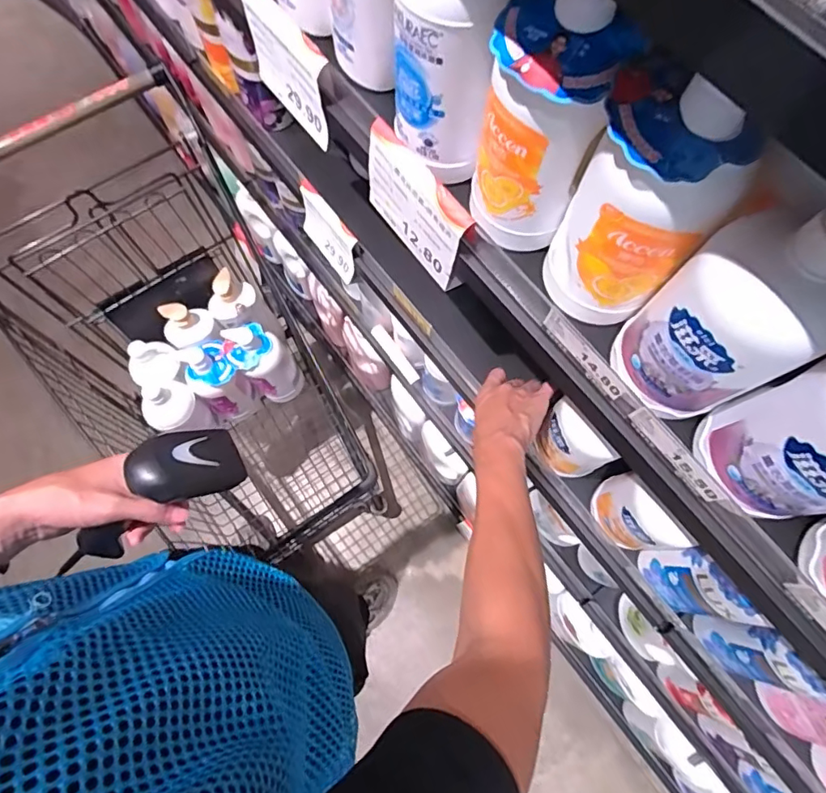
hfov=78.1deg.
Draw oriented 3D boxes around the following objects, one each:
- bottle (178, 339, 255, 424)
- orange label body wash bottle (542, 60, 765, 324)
[{"bbox_3d":[-0.393,-0.031,1.035,0.089,0.194,0.101,-29,75,-8],"label":"bottle"},{"bbox_3d":[0.156,-0.125,0.371,0.091,0.192,0.062,30,76,8],"label":"orange label body wash bottle"}]

